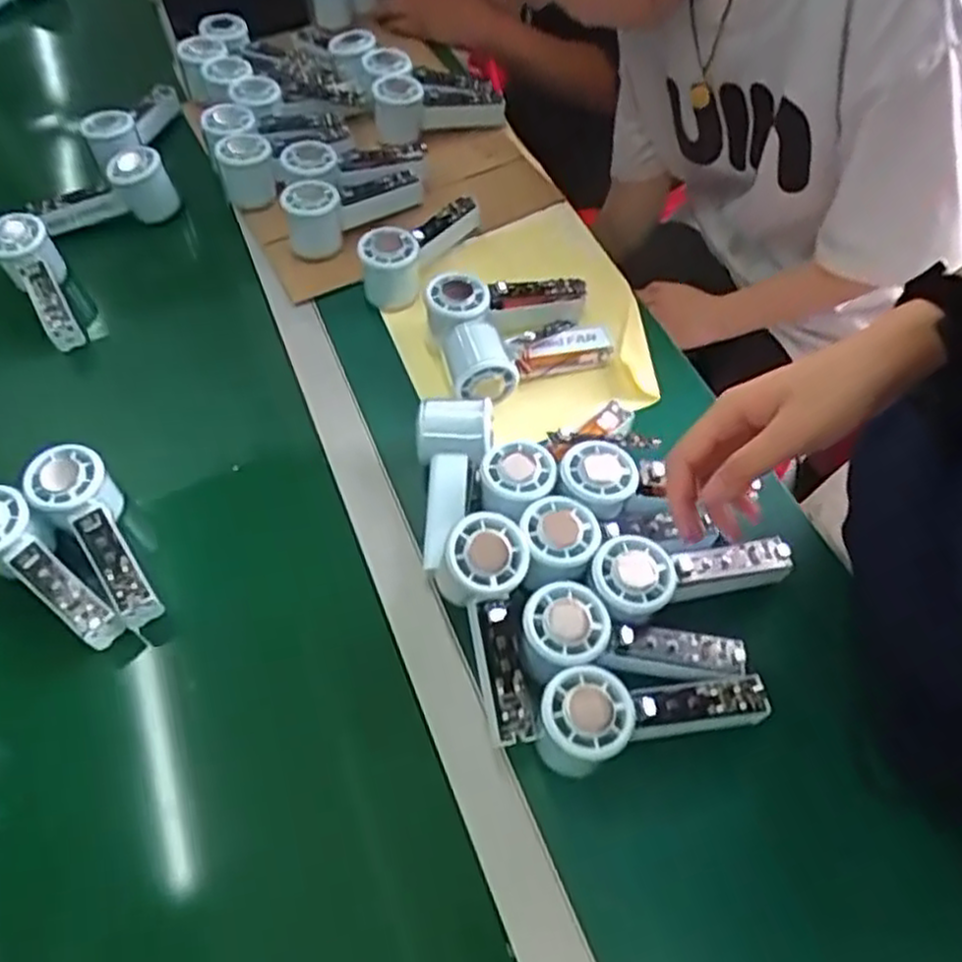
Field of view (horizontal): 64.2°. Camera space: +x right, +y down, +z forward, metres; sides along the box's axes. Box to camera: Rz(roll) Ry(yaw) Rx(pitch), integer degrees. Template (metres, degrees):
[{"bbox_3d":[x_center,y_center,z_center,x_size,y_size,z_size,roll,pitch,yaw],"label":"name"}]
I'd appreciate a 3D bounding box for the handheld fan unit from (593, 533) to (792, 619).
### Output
[{"bbox_3d":[0.151,0.066,0.559,0.150,0.039,0.055,-3,55,-18],"label":"handheld fan unit"}]

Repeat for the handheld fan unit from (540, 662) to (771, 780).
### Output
[{"bbox_3d":[0.111,0.146,0.505,0.149,0.052,0.058,-16,57,-9],"label":"handheld fan unit"}]

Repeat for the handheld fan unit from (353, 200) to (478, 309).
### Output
[{"bbox_3d":[-0.060,-0.236,0.771,0.053,0.067,0.156,29,62,20],"label":"handheld fan unit"}]

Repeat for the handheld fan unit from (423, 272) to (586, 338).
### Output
[{"bbox_3d":[0.019,-0.159,0.725,0.155,0.071,0.053,-6,54,-24],"label":"handheld fan unit"}]

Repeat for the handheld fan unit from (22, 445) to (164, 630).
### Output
[{"bbox_3d":[-0.297,0.047,0.603,0.055,0.054,0.154,-30,75,-17],"label":"handheld fan unit"}]

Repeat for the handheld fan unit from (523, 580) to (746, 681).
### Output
[{"bbox_3d":[0.105,0.104,0.520,0.147,0.031,0.054,3,56,4],"label":"handheld fan unit"}]

